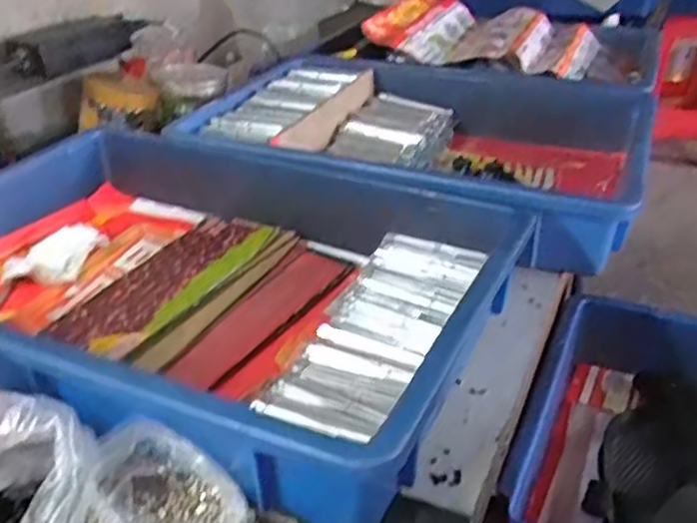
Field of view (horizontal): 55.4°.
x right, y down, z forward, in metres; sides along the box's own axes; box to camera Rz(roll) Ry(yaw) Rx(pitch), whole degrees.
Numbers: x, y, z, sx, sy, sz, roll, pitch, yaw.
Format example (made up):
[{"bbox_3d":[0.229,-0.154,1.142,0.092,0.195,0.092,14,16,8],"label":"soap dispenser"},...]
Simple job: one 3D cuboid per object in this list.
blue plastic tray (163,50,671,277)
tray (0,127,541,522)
[{"bbox_3d":[0.079,-0.132,0.713,0.449,0.105,0.346,16,36,26],"label":"blue plastic tray"},{"bbox_3d":[-0.114,0.009,0.493,0.437,0.093,0.318,12,34,19],"label":"tray"}]

